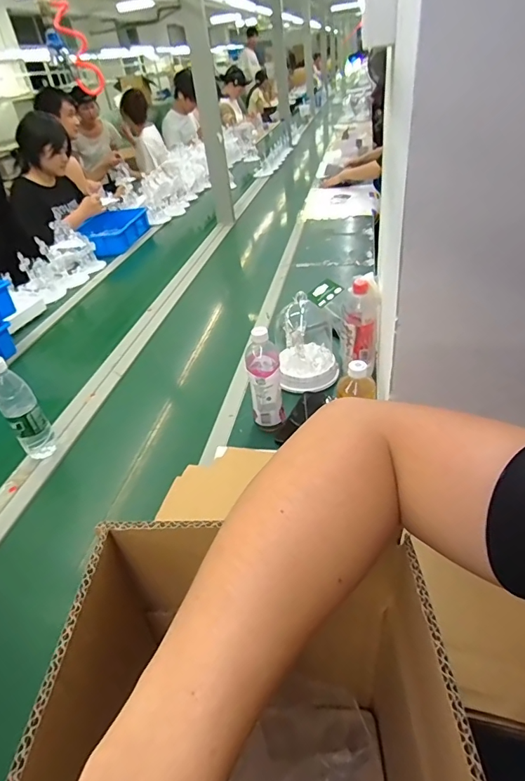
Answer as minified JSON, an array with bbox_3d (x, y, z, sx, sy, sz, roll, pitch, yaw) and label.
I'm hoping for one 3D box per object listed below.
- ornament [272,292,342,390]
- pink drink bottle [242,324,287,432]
[{"bbox_3d":[0.098,-0.114,0.997,0.139,0.176,0.150,-3,37,6],"label":"ornament"},{"bbox_3d":[0.005,-0.023,0.874,0.067,0.214,0.066,-10,37,-3],"label":"pink drink bottle"}]

